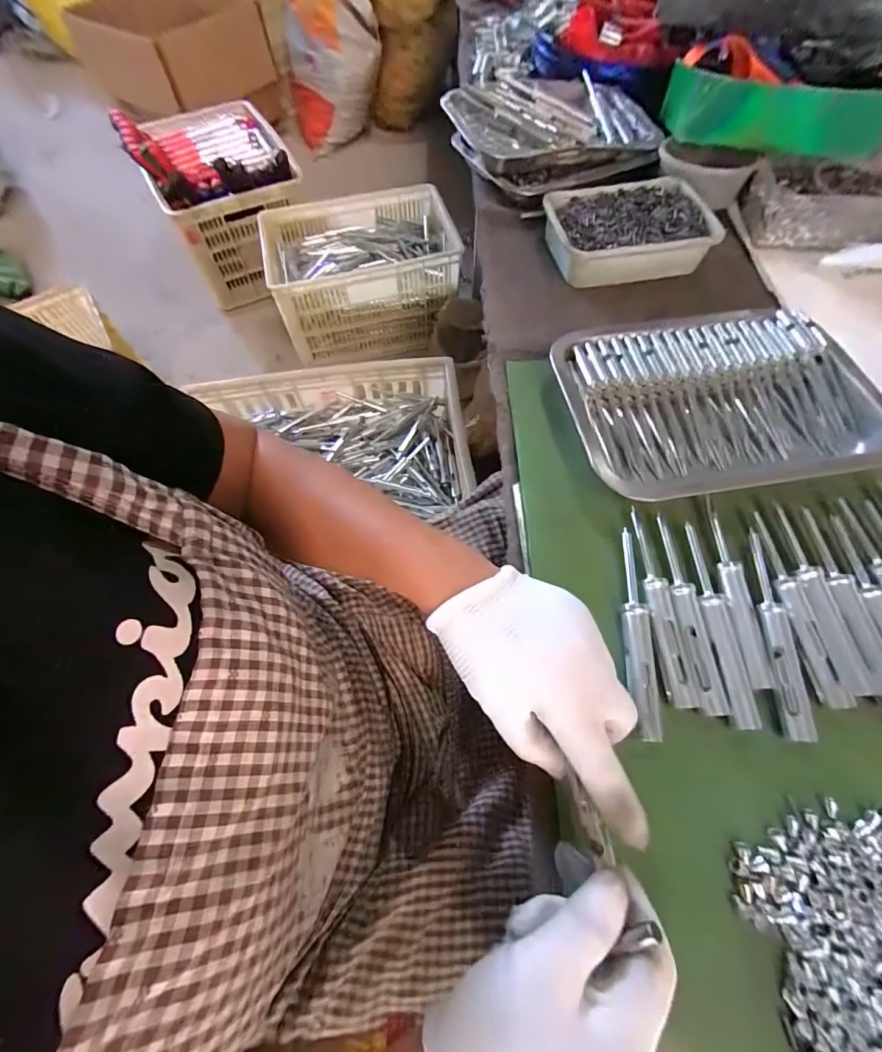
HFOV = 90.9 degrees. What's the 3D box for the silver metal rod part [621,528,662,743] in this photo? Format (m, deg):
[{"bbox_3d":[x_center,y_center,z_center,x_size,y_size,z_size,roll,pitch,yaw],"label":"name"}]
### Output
[{"bbox_3d":[0.137,0.071,0.305,0.016,0.010,0.143,4,65,3],"label":"silver metal rod part"}]

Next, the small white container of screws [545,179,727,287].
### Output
[{"bbox_3d":[0.212,-0.339,0.502,0.180,0.042,0.122,-8,65,-2],"label":"small white container of screws"}]

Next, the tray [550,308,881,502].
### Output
[{"bbox_3d":[0.240,-0.112,0.387,0.254,0.037,0.193,-9,65,-3],"label":"tray"}]

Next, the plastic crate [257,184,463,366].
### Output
[{"bbox_3d":[-0.203,-0.668,1.160,0.474,0.222,0.344,-8,65,-2],"label":"plastic crate"}]

